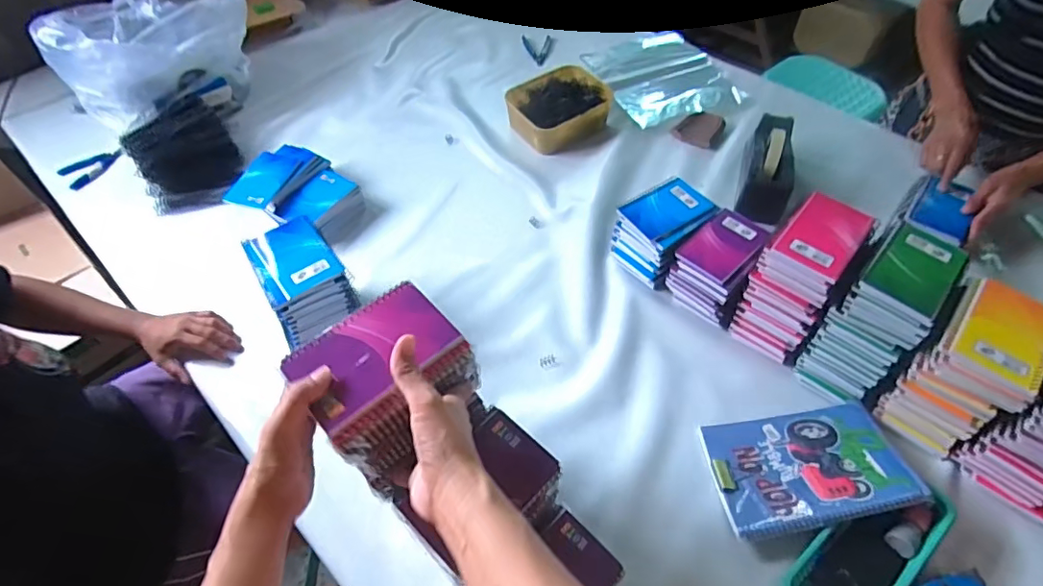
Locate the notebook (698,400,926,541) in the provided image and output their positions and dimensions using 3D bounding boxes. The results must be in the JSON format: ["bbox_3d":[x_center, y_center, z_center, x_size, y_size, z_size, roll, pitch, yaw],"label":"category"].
[{"bbox_3d":[0.355,0.213,0.678,0.216,0.018,0.151,-13,35,7],"label":"notebook"}]

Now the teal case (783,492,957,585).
[{"bbox_3d":[0.390,0.297,0.615,0.214,0.046,0.089,-34,57,-21],"label":"teal case"}]

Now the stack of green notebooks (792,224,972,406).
[{"bbox_3d":[0.470,0.036,0.712,0.149,0.202,0.099,-38,59,-23],"label":"stack of green notebooks"}]

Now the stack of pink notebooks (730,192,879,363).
[{"bbox_3d":[0.385,-0.014,0.754,0.100,0.211,0.130,34,61,26],"label":"stack of pink notebooks"}]

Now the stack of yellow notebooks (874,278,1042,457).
[{"bbox_3d":[0.535,0.096,0.664,0.099,0.189,0.131,33,60,26],"label":"stack of yellow notebooks"}]

